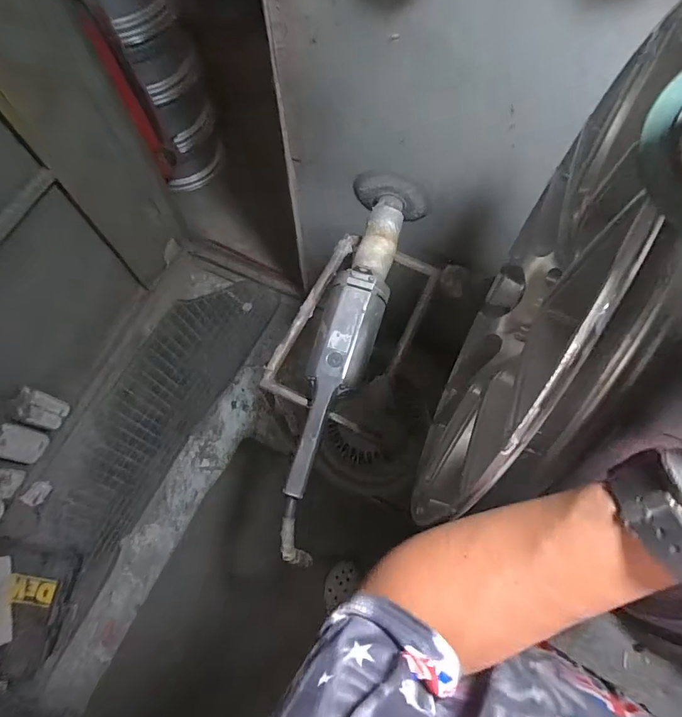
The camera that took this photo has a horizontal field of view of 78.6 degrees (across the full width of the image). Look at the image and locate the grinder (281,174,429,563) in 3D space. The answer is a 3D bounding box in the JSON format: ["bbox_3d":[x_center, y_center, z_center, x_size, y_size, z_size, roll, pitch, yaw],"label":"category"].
[{"bbox_3d":[0.022,-0.009,0.645,0.125,0.105,0.621,12,69,5],"label":"grinder"}]

